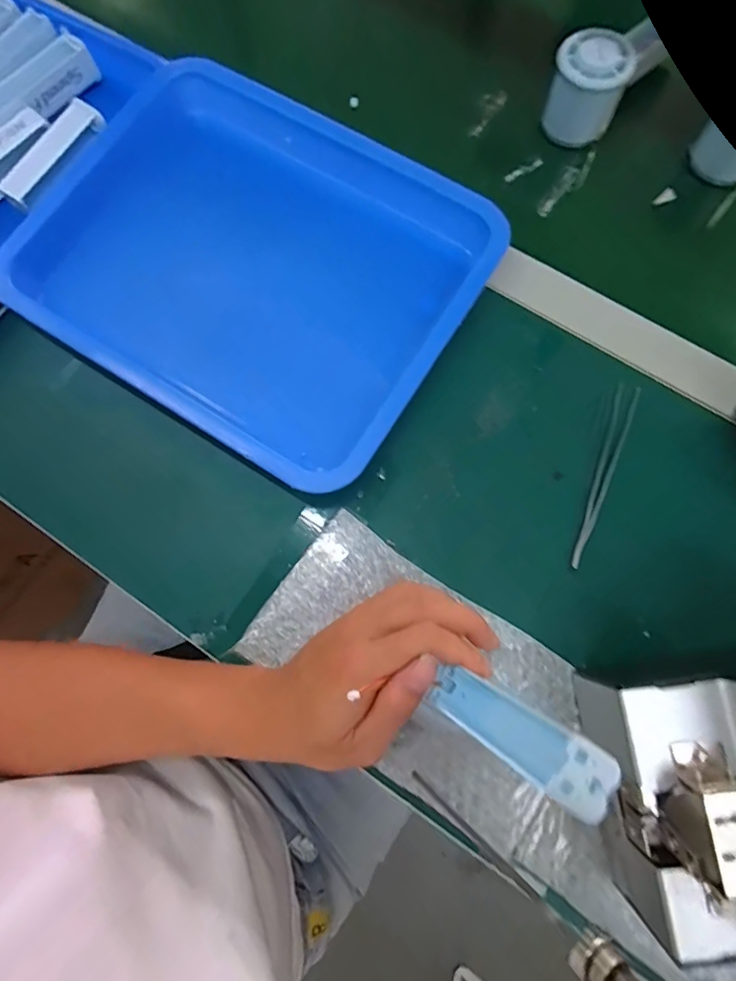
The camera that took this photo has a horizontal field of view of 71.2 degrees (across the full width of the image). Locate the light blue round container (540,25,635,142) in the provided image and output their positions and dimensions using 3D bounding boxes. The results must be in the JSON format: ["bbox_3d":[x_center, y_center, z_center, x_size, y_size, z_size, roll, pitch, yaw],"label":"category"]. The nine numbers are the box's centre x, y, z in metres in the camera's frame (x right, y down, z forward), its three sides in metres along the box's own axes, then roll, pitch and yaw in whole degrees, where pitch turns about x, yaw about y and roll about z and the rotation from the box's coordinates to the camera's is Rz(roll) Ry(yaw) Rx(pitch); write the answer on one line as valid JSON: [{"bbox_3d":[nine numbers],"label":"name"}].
[{"bbox_3d":[0.177,-0.327,0.424,0.056,0.061,0.055,0,77,1],"label":"light blue round container"}]

